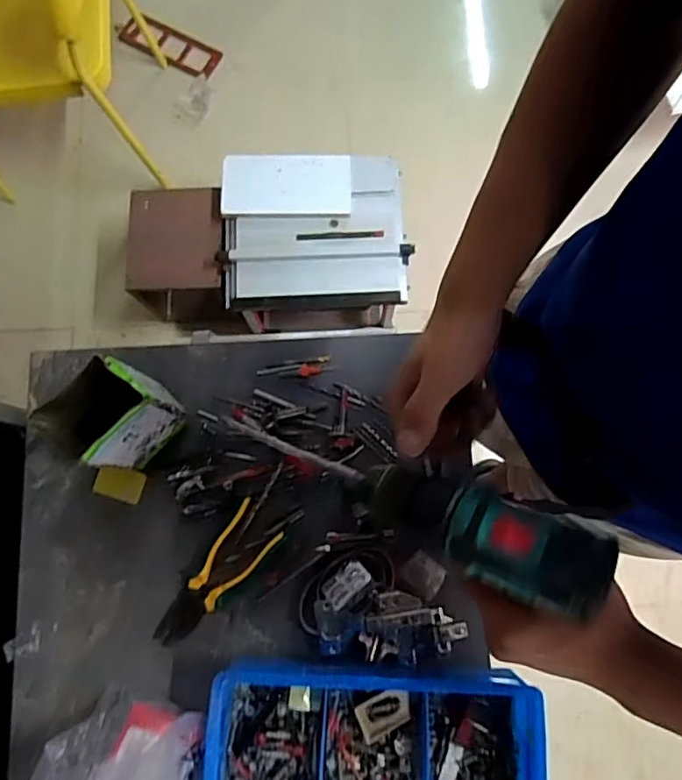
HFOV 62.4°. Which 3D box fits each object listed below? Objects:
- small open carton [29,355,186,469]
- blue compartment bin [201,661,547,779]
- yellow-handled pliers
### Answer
[{"bbox_3d":[-0.252,0.032,0.635,0.075,0.166,0.107,44,82,8],"label":"small open carton"},{"bbox_3d":[0.035,0.410,0.609,0.354,0.072,0.199,2,79,1],"label":"blue compartment bin"},{"bbox_3d":[-0.149,0.231,0.681,0.062,0.018,0.189,35,81,7],"label":"yellow-handled pliers"}]

